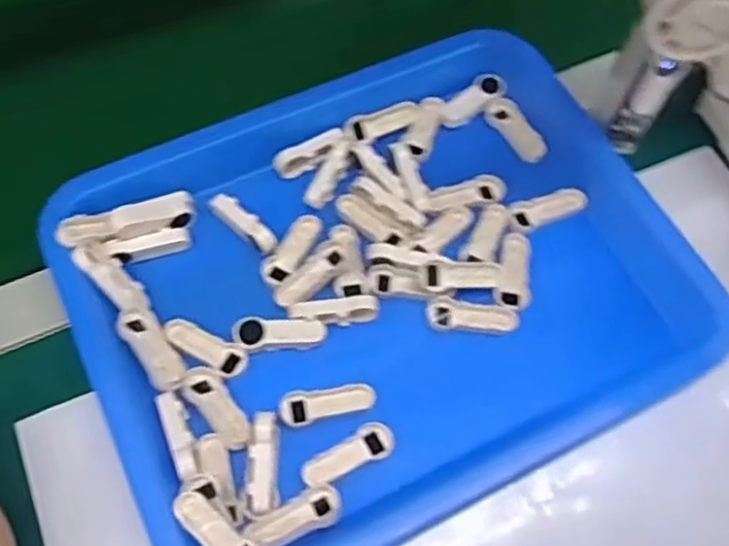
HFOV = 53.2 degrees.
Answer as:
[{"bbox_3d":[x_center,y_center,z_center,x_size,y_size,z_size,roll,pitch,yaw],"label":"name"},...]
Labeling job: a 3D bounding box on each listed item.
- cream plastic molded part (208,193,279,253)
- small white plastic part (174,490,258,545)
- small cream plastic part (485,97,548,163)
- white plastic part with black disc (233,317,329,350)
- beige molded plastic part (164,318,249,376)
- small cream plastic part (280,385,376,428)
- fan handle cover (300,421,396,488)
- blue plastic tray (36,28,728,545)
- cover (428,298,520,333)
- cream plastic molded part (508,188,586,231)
[{"bbox_3d":[-0.073,-0.031,0.436,0.052,0.013,0.014,42,69,18],"label":"cream plastic molded part"},{"bbox_3d":[-0.070,0.126,0.348,0.050,0.012,0.019,37,68,16],"label":"small white plastic part"},{"bbox_3d":[0.101,-0.094,0.481,0.020,0.008,0.051,-31,68,-16],"label":"small cream plastic part"},{"bbox_3d":[-0.047,0.034,0.408,0.051,0.007,0.017,2,63,-1],"label":"white plastic part with black disc"},{"bbox_3d":[-0.089,0.042,0.407,0.049,0.008,0.016,25,65,11],"label":"beige molded plastic part"},{"bbox_3d":[-0.020,0.071,0.393,0.050,0.006,0.017,-7,64,-5],"label":"small cream plastic part"},{"bbox_3d":[-0.008,0.095,0.384,0.051,0.007,0.019,-24,66,-13],"label":"fan handle cover"},{"bbox_3d":[0.006,-0.006,0.423,0.322,0.035,0.280,-24,66,-13],"label":"blue plastic tray"},{"bbox_3d":[0.063,0.026,0.421,0.050,0.005,0.018,9,63,3],"label":"cover"},{"bbox_3d":[0.114,-0.040,0.455,0.050,0.010,0.020,-14,65,-9],"label":"cream plastic molded part"}]

